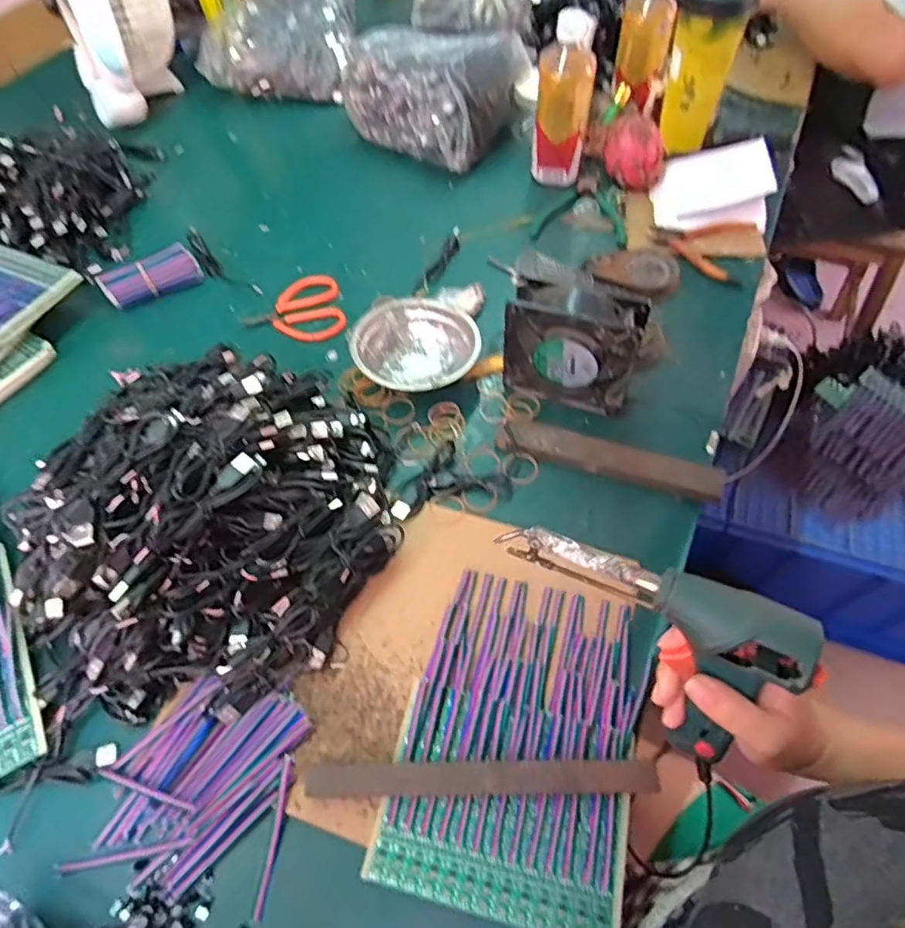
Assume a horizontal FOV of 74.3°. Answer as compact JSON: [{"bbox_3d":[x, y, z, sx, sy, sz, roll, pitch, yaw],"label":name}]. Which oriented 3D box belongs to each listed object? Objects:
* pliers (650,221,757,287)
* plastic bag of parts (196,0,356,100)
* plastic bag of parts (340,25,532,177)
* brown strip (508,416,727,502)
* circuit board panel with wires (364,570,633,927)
[{"bbox_3d":[0.293,-0.262,0.710,0.112,0.010,0.096,17,61,11],"label":"pliers"},{"bbox_3d":[-0.270,-0.675,0.927,0.238,0.108,0.190,-6,58,-1],"label":"plastic bag of parts"},{"bbox_3d":[-0.028,-0.522,0.831,0.209,0.111,0.178,32,65,20],"label":"plastic bag of parts"},{"bbox_3d":[0.149,-0.006,0.555,0.193,0.017,0.037,18,62,11],"label":"brown strip"},{"bbox_3d":[0.048,0.195,0.436,0.158,0.012,0.220,11,61,8],"label":"circuit board panel with wires"}]

